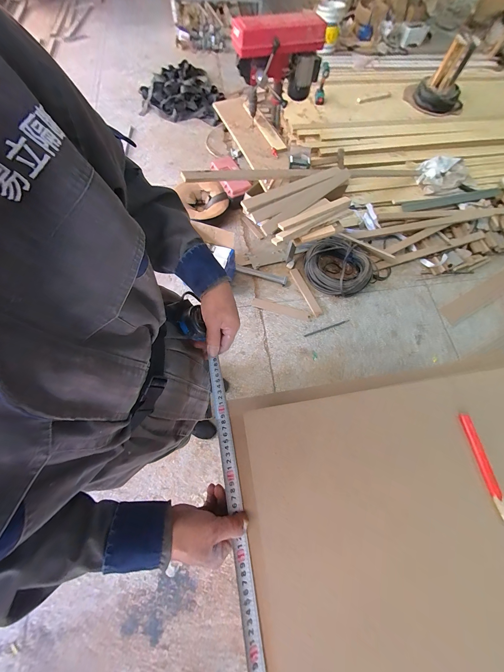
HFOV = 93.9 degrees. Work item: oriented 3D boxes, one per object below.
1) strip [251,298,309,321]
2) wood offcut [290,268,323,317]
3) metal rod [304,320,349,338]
[{"bbox_3d":[0.187,-0.177,1.573,0.377,0.009,0.063,17,70,4],"label":"strip"},{"bbox_3d":[0.374,-0.302,1.632,0.065,0.021,0.384,-22,72,-10],"label":"wood offcut"},{"bbox_3d":[0.495,-0.052,1.546,0.328,0.010,0.017,-19,72,-9],"label":"metal rod"}]

